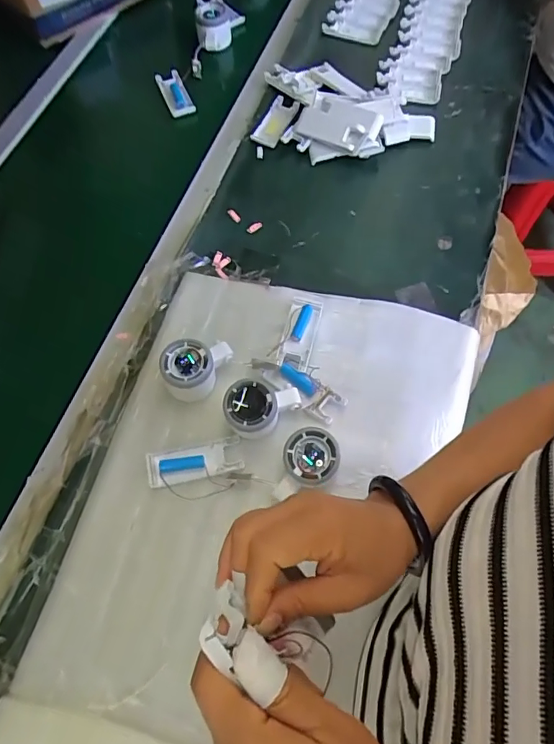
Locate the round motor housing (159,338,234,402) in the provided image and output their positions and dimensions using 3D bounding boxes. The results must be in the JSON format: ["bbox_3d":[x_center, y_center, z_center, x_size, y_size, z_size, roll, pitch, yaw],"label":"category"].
[{"bbox_3d":[-0.091,0.000,0.560,0.079,0.058,0.062,-6,65,-2],"label":"round motor housing"}]

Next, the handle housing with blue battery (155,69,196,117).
[{"bbox_3d":[-0.173,-0.473,0.815,0.038,0.017,0.111,-21,66,-8],"label":"handle housing with blue battery"}]

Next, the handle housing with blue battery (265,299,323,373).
[{"bbox_3d":[0.025,-0.051,0.596,0.046,0.033,0.099,13,66,7],"label":"handle housing with blue battery"}]

